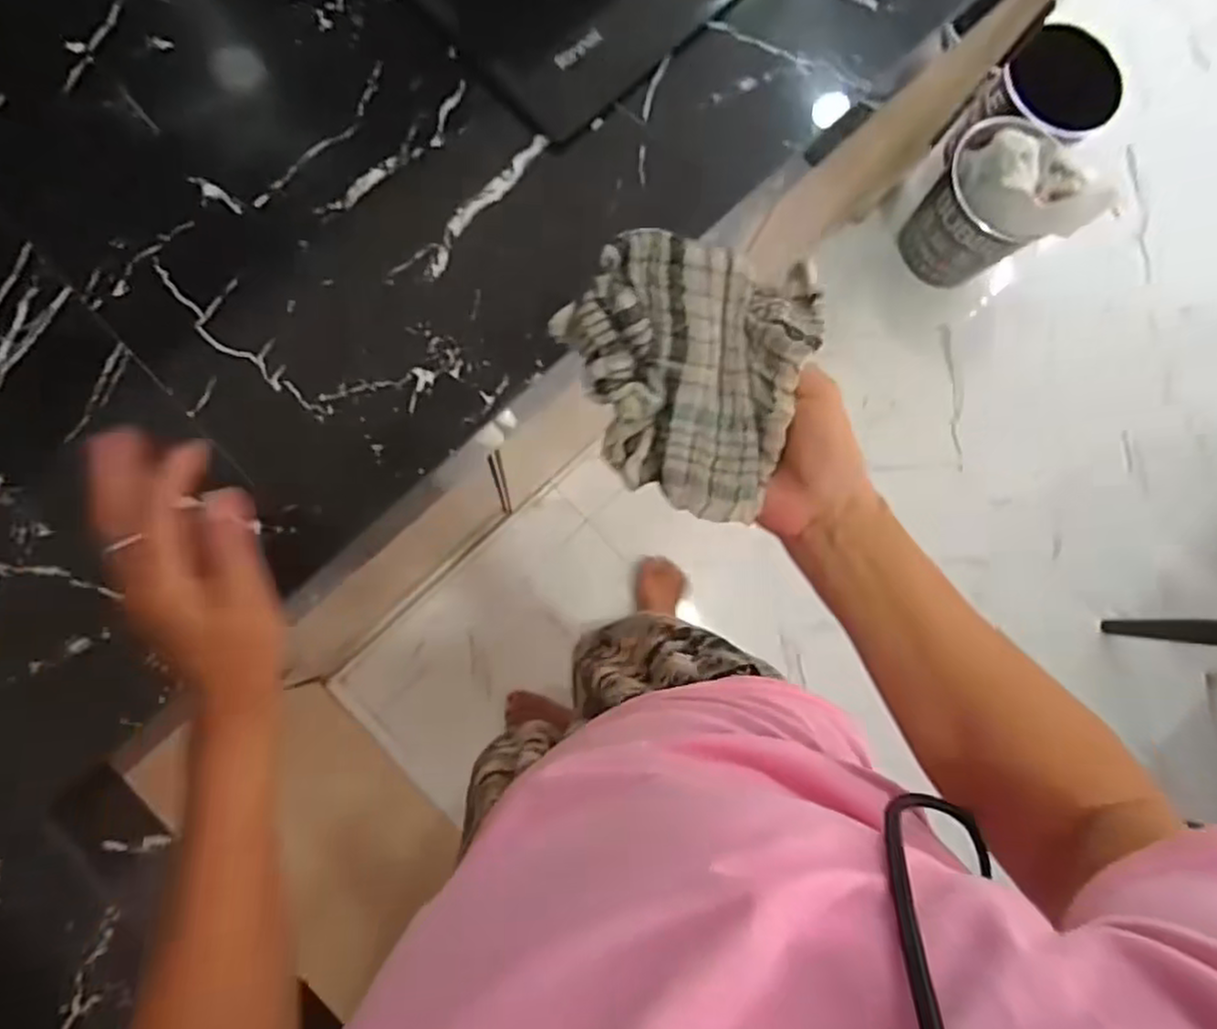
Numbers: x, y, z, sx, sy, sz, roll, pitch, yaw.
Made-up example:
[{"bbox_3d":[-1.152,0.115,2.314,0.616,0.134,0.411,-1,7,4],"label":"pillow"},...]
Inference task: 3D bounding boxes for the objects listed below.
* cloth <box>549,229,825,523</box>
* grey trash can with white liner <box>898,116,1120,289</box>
[{"bbox_3d":[0.036,-0.081,0.397,0.132,0.041,0.136,19,81,-3],"label":"cloth"},{"bbox_3d":[0.683,-0.545,1.290,0.213,0.281,0.244,-41,88,-9],"label":"grey trash can with white liner"}]

